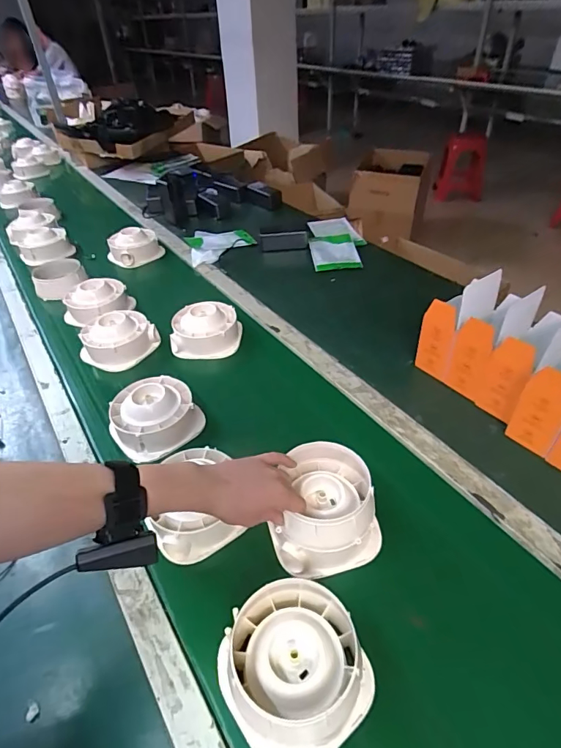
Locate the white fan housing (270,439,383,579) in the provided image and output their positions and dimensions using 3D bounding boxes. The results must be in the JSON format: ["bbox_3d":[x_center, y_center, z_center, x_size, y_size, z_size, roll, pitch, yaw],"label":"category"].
[{"bbox_3d":[0.051,0.164,0.537,0.131,0.092,0.127,-1,41,1],"label":"white fan housing"}]

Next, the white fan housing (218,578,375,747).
[{"bbox_3d":[0.014,0.280,0.417,0.136,0.083,0.133,-1,41,1],"label":"white fan housing"}]

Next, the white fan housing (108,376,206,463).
[{"bbox_3d":[-0.201,0.072,0.697,0.136,0.069,0.144,1,41,0],"label":"white fan housing"}]

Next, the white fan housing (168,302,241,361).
[{"bbox_3d":[-0.150,-0.095,0.870,0.135,0.056,0.100,1,41,2],"label":"white fan housing"}]

